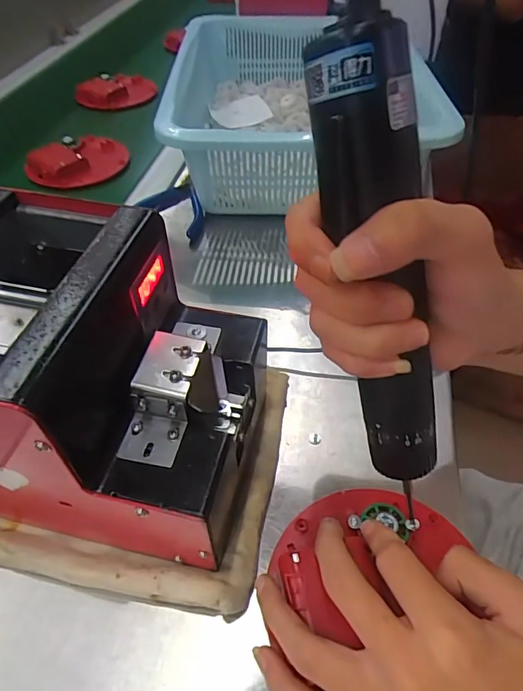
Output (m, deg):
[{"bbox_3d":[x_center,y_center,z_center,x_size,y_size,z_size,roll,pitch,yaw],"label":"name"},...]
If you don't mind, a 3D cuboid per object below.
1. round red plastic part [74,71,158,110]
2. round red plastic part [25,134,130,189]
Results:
[{"bbox_3d":[-0.228,-0.400,0.717,0.117,0.025,0.109,0,49,0],"label":"round red plastic part"},{"bbox_3d":[-0.223,-0.230,0.570,0.098,0.023,0.120,33,56,25],"label":"round red plastic part"}]

